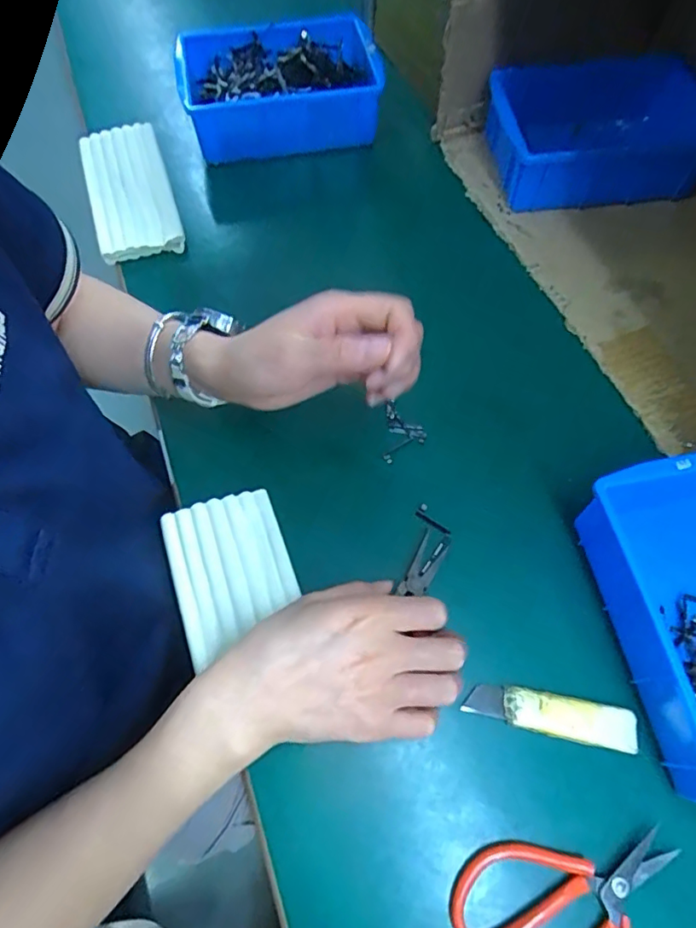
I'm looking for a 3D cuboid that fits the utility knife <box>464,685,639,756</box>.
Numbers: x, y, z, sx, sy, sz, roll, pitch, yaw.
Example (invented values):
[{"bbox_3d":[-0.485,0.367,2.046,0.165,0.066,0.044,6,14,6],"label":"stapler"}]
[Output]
[{"bbox_3d":[0.128,0.158,0.347,0.105,0.006,0.024,11,65,5],"label":"utility knife"}]

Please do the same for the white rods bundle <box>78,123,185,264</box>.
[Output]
[{"bbox_3d":[-0.229,-0.287,0.571,0.081,0.012,0.199,-17,64,-8],"label":"white rods bundle"}]

